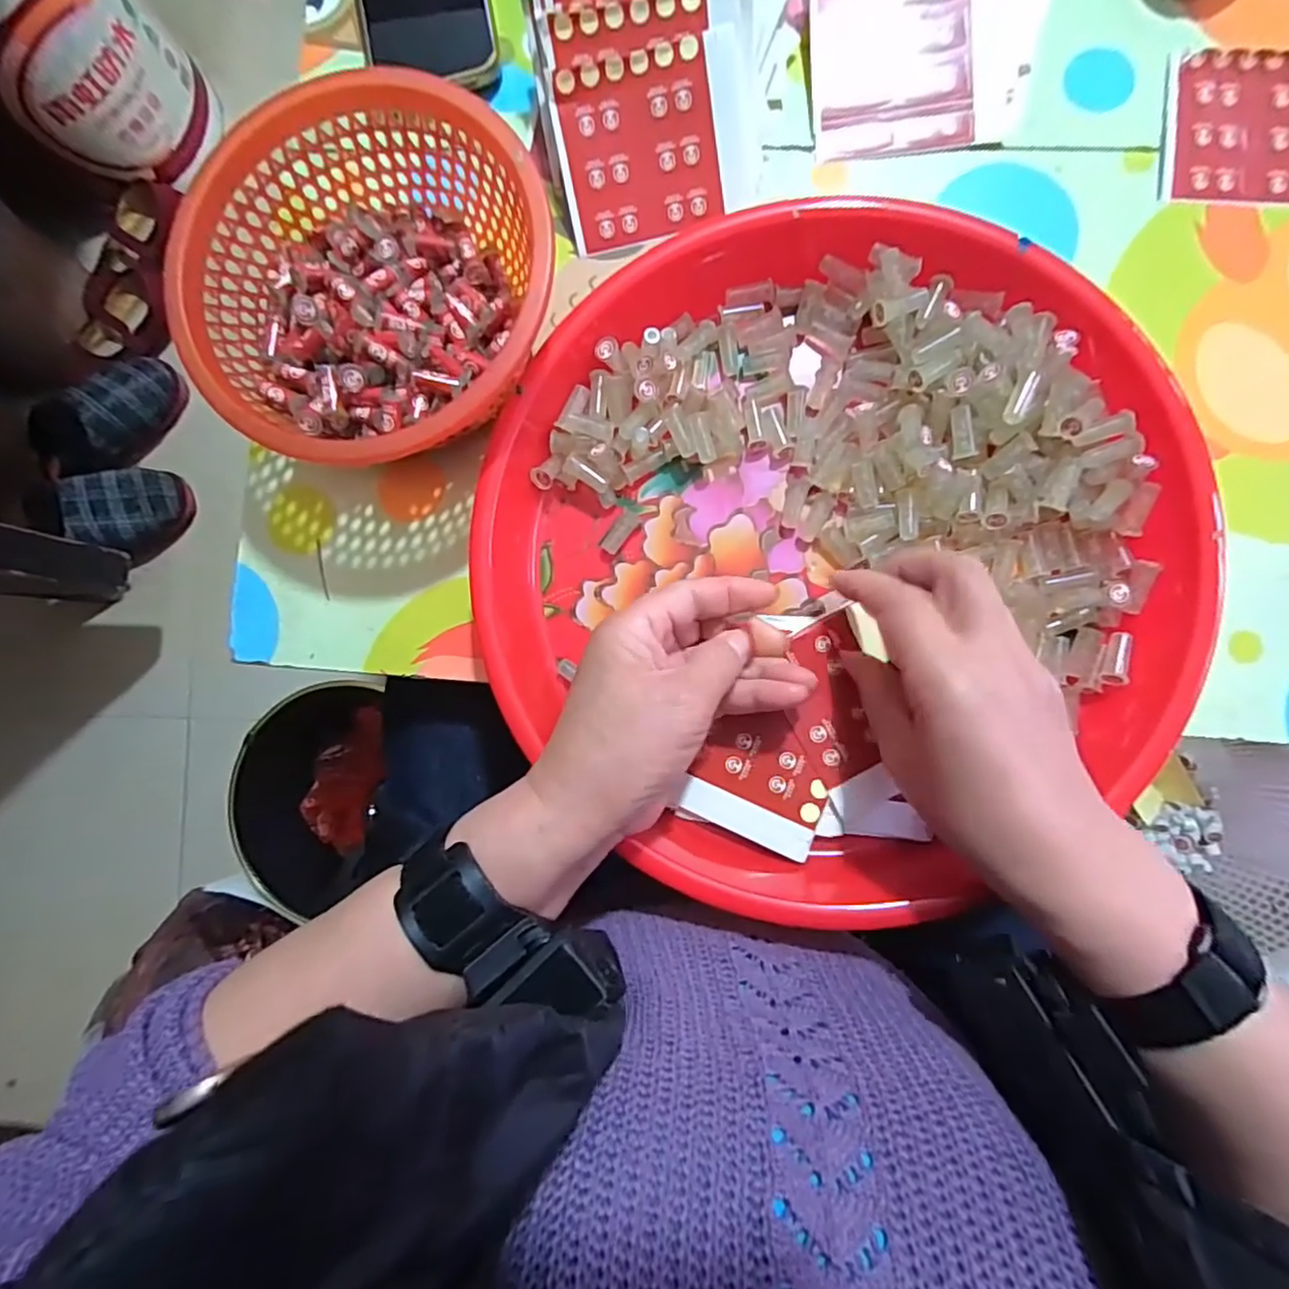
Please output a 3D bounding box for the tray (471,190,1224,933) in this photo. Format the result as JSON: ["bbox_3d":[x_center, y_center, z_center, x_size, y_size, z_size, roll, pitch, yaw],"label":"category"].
[{"bbox_3d":[0.085,-0.043,0.302,0.320,0.037,0.321,0,87,5],"label":"tray"}]

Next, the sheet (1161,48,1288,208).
[{"bbox_3d":[0.318,-0.263,0.319,0.096,0.005,0.083,5,88,3],"label":"sheet"}]

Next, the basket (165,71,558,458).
[{"bbox_3d":[-0.127,-0.169,0.306,0.168,0.060,0.173,0,87,5],"label":"basket"}]

